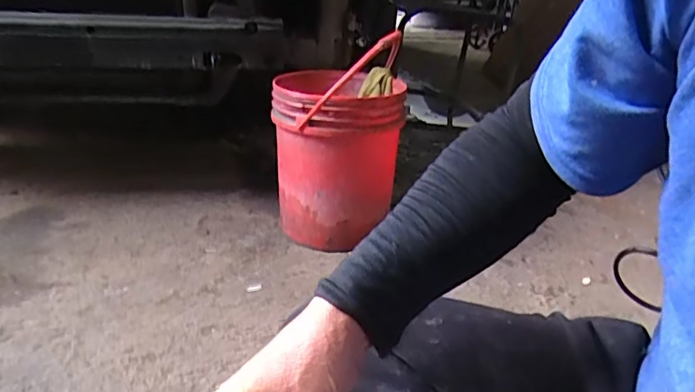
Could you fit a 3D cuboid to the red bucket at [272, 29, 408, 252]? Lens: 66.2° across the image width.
[{"bbox_3d":[-0.023,-0.109,1.274,0.286,0.392,0.291,3,23,0],"label":"red bucket"}]

